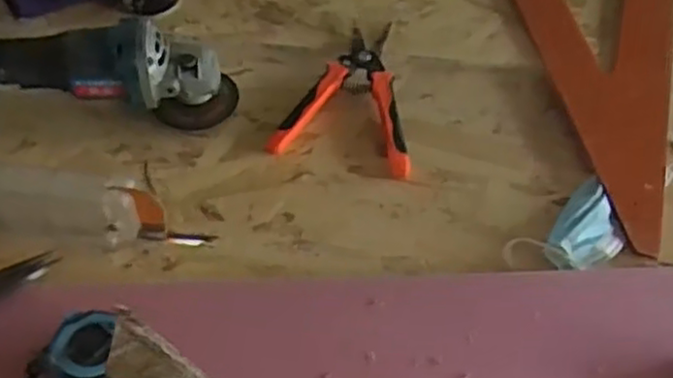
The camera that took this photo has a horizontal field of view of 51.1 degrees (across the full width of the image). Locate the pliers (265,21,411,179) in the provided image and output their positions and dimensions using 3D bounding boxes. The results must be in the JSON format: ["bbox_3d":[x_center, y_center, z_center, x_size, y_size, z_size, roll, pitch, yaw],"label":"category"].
[{"bbox_3d":[0.021,-0.103,0.730,0.136,0.020,0.190,12,53,4],"label":"pliers"}]

